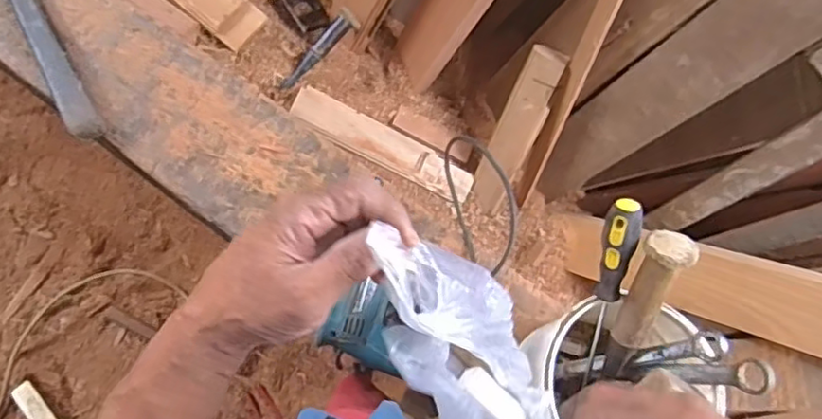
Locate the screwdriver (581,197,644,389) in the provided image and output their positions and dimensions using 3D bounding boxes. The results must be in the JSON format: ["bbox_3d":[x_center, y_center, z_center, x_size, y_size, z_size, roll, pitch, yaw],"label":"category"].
[{"bbox_3d":[0.190,0.088,0.630,0.031,0.218,0.026,2,32,0],"label":"screwdriver"}]

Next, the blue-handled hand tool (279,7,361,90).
[{"bbox_3d":[-0.169,-0.287,1.166,0.181,0.032,0.043,-45,78,7],"label":"blue-handled hand tool"}]

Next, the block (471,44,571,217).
[{"bbox_3d":[0.182,-0.128,1.133,0.069,0.350,0.029,26,46,7],"label":"block"}]

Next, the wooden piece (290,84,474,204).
[{"bbox_3d":[-0.045,-0.115,1.178,0.359,0.029,0.076,27,74,-15],"label":"wooden piece"}]

